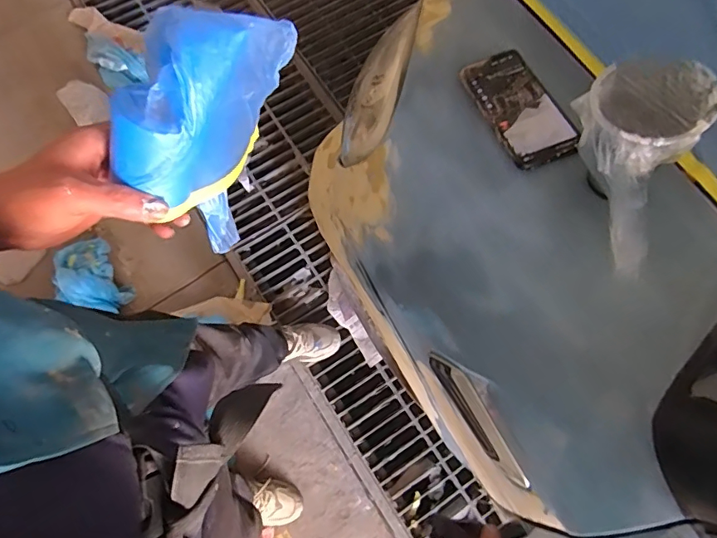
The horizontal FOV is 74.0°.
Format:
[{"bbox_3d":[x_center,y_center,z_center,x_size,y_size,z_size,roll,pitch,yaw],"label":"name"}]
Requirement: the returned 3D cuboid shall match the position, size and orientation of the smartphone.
[{"bbox_3d":[0.179,-0.182,0.536,0.079,0.009,0.160,-23,63,-2],"label":"smartphone"}]

